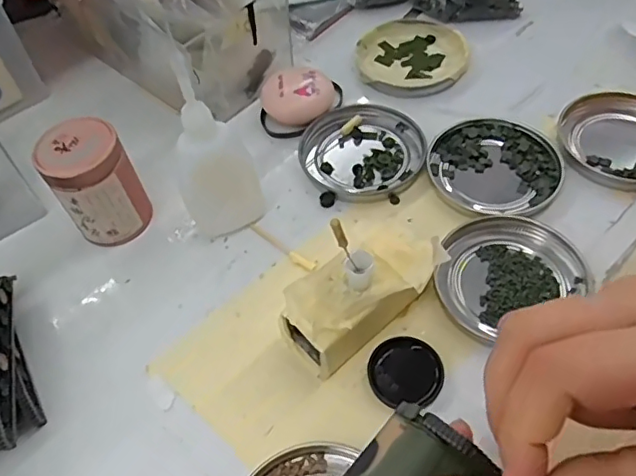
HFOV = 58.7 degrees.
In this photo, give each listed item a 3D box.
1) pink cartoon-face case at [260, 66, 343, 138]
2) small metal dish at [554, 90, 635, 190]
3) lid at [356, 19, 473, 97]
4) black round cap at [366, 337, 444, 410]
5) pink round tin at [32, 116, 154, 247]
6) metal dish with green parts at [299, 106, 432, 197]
[{"bbox_3d":[-0.015,-0.096,0.387,0.048,0.022,0.056,16,58,15],"label":"pink cartoon-face case"},{"bbox_3d":[0.192,-0.061,0.357,0.080,0.013,0.077,-2,55,3],"label":"small metal dish"},{"bbox_3d":[0.066,-0.134,0.416,0.077,0.015,0.077,-2,55,3],"label":"lid"},{"bbox_3d":[0.042,0.064,0.278,0.035,0.006,0.036,-2,55,3],"label":"black round cap"},{"bbox_3d":[-0.126,-0.030,0.326,0.042,0.065,0.040,-2,55,3],"label":"pink round tin"},{"bbox_3d":[0.029,-0.057,0.365,0.079,0.009,0.074,-2,55,3],"label":"metal dish with green parts"}]

